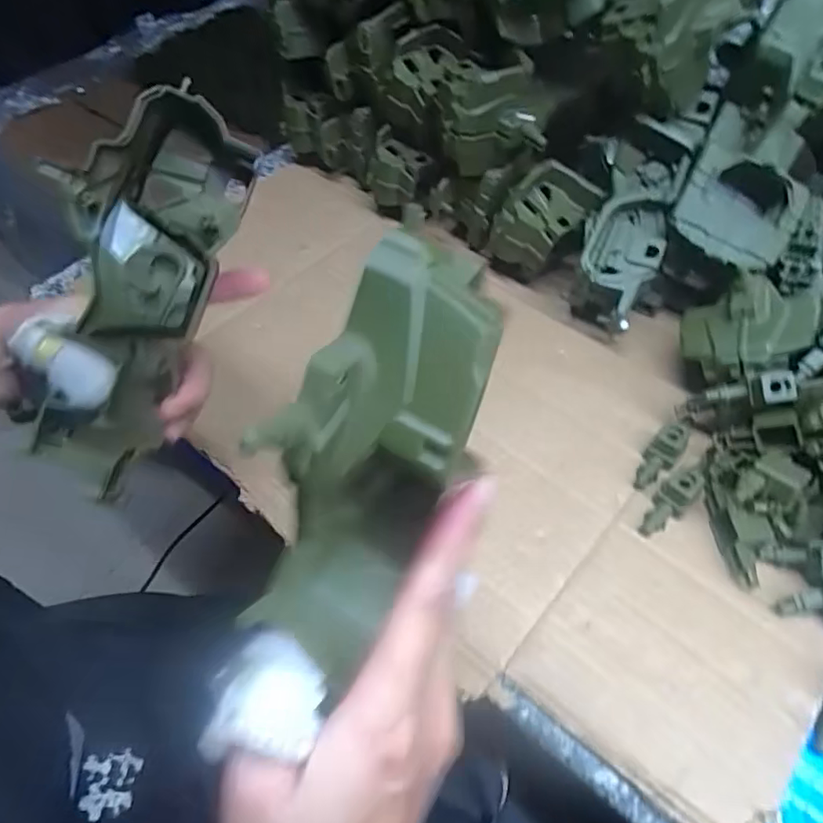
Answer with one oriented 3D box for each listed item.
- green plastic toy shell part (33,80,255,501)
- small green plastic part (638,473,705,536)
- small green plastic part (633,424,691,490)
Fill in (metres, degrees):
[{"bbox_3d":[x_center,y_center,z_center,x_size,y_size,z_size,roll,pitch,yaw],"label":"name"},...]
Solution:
[{"bbox_3d":[-0.130,-0.052,0.268,0.054,0.050,0.182,19,97,13],"label":"green plastic toy shell part"},{"bbox_3d":[0.158,0.057,0.354,0.018,0.014,0.048,41,97,26],"label":"small green plastic part"},{"bbox_3d":[0.161,0.029,0.371,0.017,0.011,0.048,37,103,24],"label":"small green plastic part"}]

